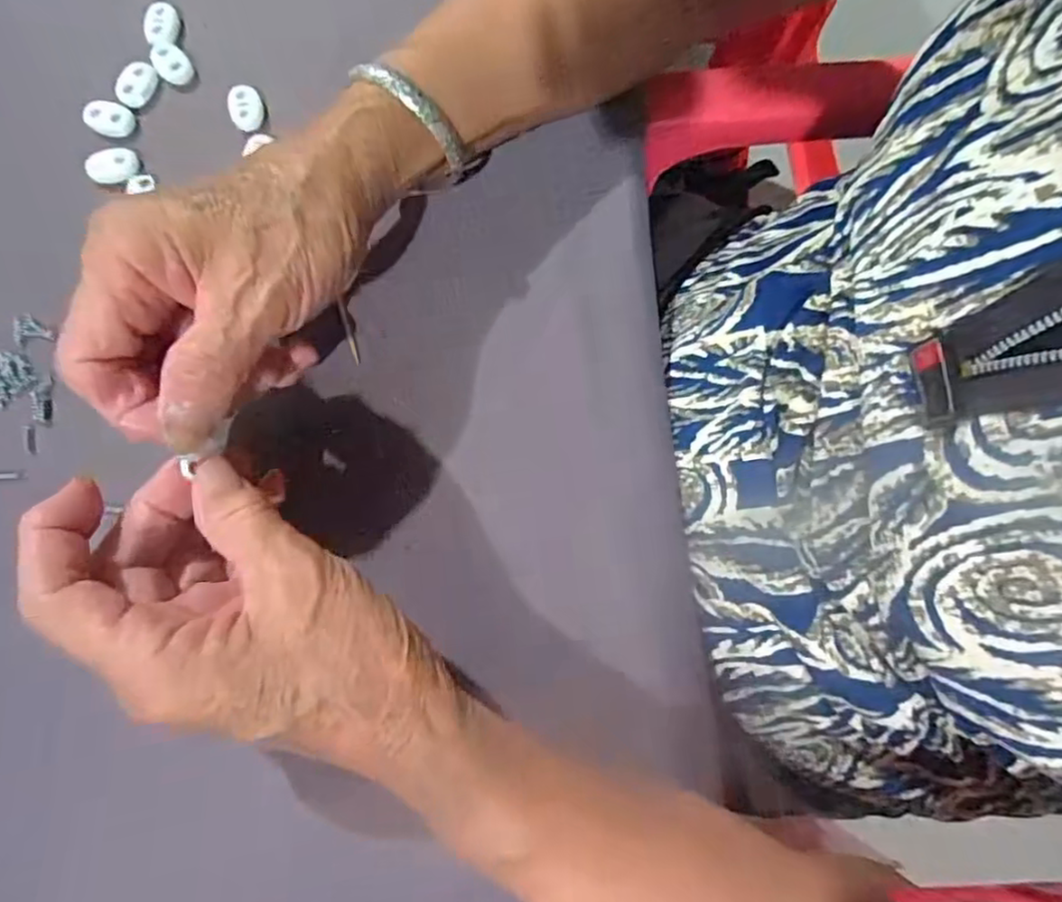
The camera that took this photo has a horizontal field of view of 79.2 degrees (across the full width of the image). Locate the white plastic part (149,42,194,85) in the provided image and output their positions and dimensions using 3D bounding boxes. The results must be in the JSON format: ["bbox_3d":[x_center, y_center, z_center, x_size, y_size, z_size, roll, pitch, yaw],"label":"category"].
[{"bbox_3d":[-0.172,-0.186,0.306,0.015,0.007,0.021,-41,82,-9],"label":"white plastic part"}]

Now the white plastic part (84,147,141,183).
[{"bbox_3d":[-0.191,-0.131,0.294,0.022,0.007,0.013,-21,80,-6],"label":"white plastic part"}]

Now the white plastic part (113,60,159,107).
[{"bbox_3d":[-0.186,-0.173,0.302,0.011,0.010,0.021,37,80,6],"label":"white plastic part"}]

